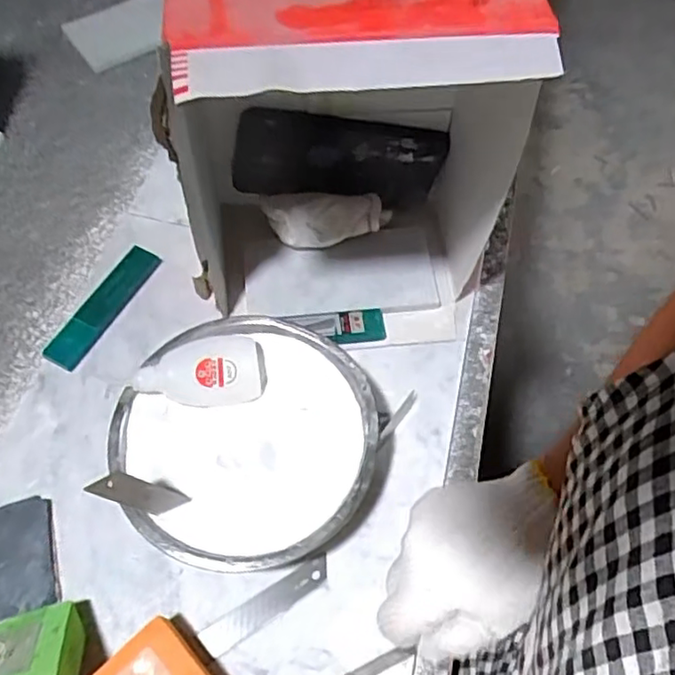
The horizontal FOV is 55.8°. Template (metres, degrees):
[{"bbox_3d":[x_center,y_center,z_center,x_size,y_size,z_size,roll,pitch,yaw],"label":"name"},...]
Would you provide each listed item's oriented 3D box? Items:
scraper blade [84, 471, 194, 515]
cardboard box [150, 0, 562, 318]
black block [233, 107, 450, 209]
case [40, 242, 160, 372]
[{"bbox_3d":[-0.117,0.090,0.371,0.010,0.067,0.017,20,79,41],"label":"scraper blade"},{"bbox_3d":[0.002,-0.117,0.419,0.192,0.248,0.143,-4,60,-1],"label":"cardboard box"},{"bbox_3d":[0.003,-0.136,0.493,0.160,0.081,0.012,2,59,-16],"label":"black block"},{"bbox_3d":[-0.181,-0.024,0.499,0.022,0.018,0.114,26,64,15],"label":"case"}]

